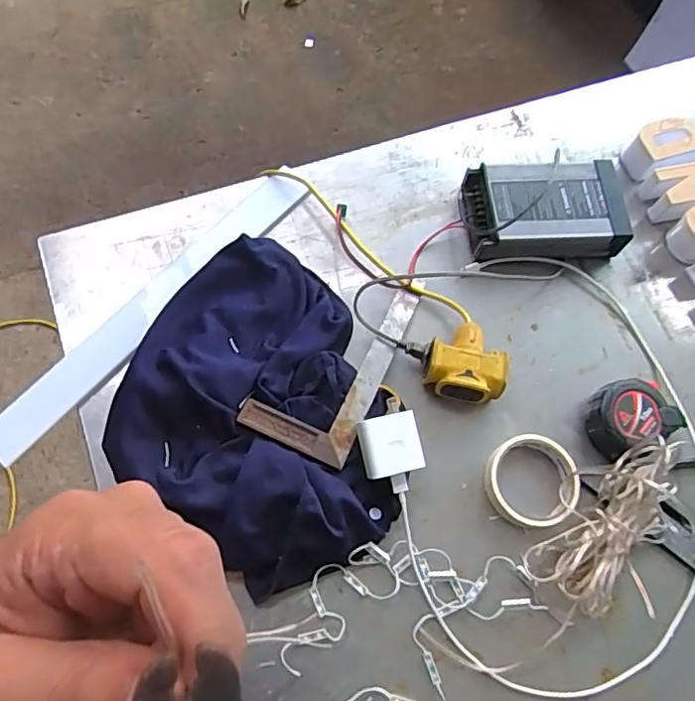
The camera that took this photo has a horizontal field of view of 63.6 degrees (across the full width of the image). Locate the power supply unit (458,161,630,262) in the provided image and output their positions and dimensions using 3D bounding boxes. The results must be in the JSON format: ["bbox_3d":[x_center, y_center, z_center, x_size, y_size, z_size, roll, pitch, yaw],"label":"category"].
[{"bbox_3d":[0.232,-0.165,0.665,0.181,0.053,0.117,-4,69,-4],"label":"power supply unit"}]

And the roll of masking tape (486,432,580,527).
[{"bbox_3d":[0.182,0.129,0.556,0.084,0.021,0.087,1,69,-2],"label":"roll of masking tape"}]

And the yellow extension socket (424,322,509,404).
[{"bbox_3d":[0.126,0.011,0.593,0.081,0.047,0.081,16,69,4],"label":"yellow extension socket"}]

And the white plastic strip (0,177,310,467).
[{"bbox_3d":[-0.218,-0.052,0.638,0.052,0.013,0.441,40,72,13],"label":"white plastic strip"}]

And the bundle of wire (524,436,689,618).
[{"bbox_3d":[0.260,0.165,0.536,0.189,0.031,0.077,-36,74,-15],"label":"bundle of wire"}]

